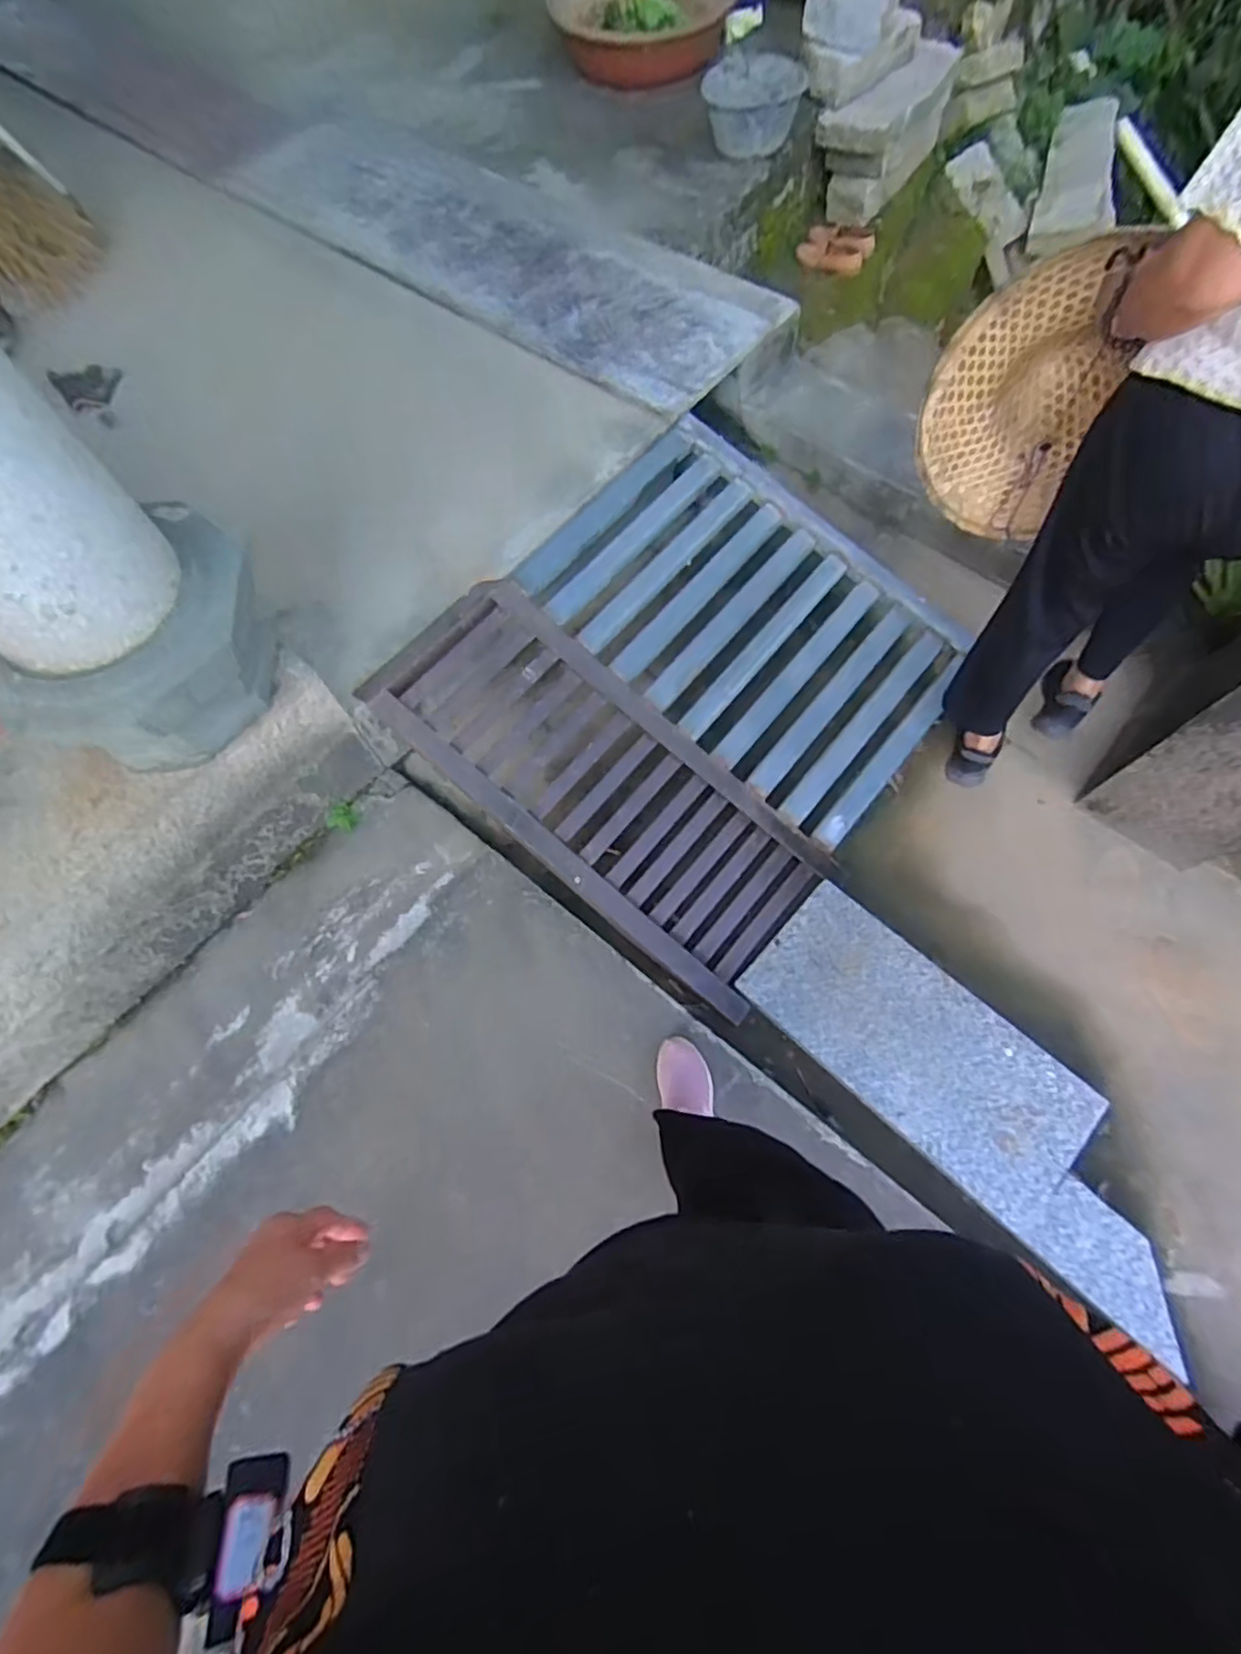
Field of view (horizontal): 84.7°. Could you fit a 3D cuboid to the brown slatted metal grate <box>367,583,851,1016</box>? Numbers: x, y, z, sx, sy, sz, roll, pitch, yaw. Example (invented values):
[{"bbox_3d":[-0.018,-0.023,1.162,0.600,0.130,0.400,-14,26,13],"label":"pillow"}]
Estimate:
[{"bbox_3d":[-0.048,-0.094,1.482,0.995,0.078,0.415,41,72,4],"label":"brown slatted metal grate"}]

